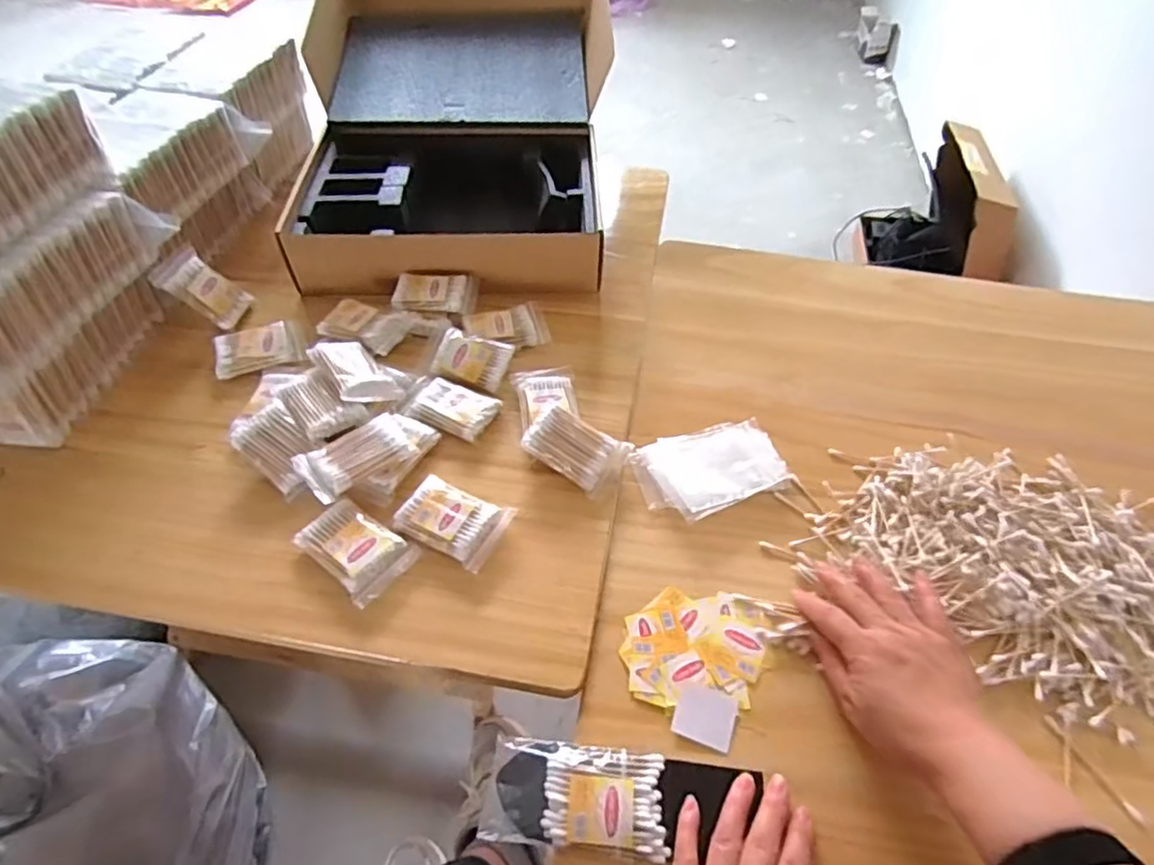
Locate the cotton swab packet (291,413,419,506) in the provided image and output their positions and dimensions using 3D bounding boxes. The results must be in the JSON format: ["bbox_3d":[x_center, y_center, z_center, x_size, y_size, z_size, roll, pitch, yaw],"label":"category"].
[{"bbox_3d":[-0.198,0.017,0.570,0.098,0.015,0.063,-36,60,-27],"label":"cotton swab packet"}]

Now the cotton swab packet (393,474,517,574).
[{"bbox_3d":[-0.105,0.075,0.544,0.085,0.019,0.063,23,54,16],"label":"cotton swab packet"}]

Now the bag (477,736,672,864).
[{"bbox_3d":[-0.001,0.243,0.428,0.119,0.007,0.062,7,51,3],"label":"bag"}]

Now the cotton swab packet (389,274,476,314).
[{"bbox_3d":[-0.157,-0.154,0.705,0.088,0.016,0.054,-2,51,-4],"label":"cotton swab packet"}]

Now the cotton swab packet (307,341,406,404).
[{"bbox_3d":[-0.216,-0.061,0.623,0.062,0.018,0.086,-14,54,-43],"label":"cotton swab packet"}]

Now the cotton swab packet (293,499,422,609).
[{"bbox_3d":[-0.182,0.095,0.527,0.088,0.020,0.059,34,57,23],"label":"cotton swab packet"}]

